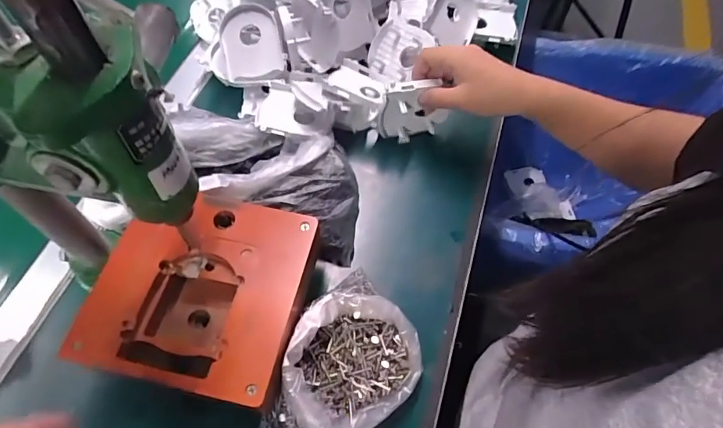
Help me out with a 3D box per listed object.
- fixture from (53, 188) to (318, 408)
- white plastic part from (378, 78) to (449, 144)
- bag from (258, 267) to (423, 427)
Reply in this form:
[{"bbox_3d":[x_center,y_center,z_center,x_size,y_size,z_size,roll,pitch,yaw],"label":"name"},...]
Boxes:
[{"bbox_3d":[-0.123,0.062,0.373,0.151,0.051,0.152,11,60,5],"label":"fixture"},{"bbox_3d":[0.054,-0.106,0.486,0.070,0.074,0.018,-9,60,-6],"label":"white plastic part"},{"bbox_3d":[-0.010,0.119,0.369,0.102,0.053,0.148,31,64,16],"label":"bag"}]

